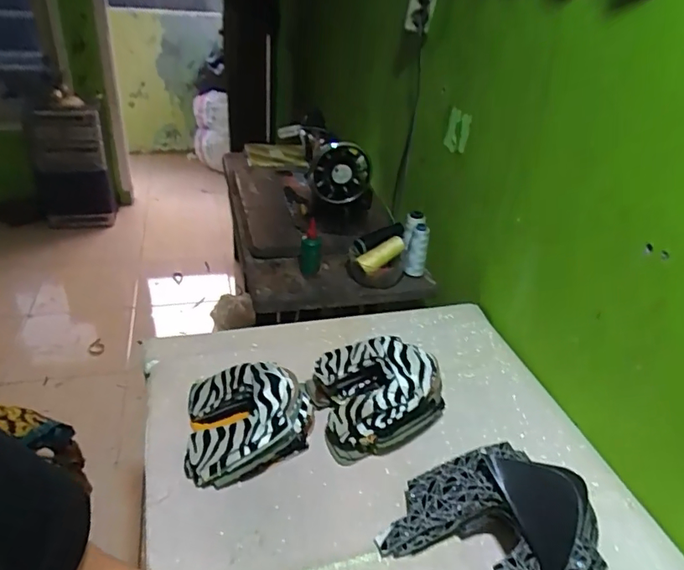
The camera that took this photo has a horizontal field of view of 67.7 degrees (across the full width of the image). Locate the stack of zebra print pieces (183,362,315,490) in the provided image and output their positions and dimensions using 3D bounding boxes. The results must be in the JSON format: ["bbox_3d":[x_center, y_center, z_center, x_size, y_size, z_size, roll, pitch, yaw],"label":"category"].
[{"bbox_3d":[-0.123,0.180,0.685,0.167,0.095,0.153,-1,31,-9],"label":"stack of zebra print pieces"}]

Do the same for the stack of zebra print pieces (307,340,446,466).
[{"bbox_3d":[0.055,0.153,0.734,0.175,0.093,0.163,-2,31,-11],"label":"stack of zebra print pieces"}]

